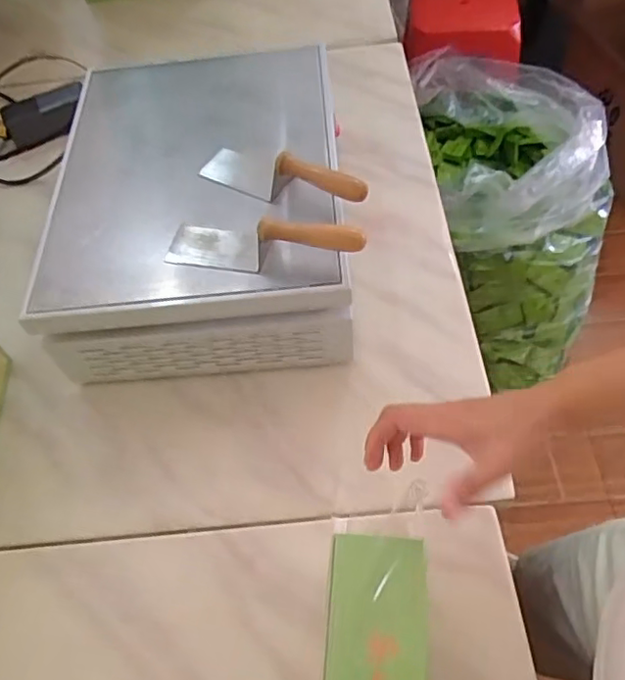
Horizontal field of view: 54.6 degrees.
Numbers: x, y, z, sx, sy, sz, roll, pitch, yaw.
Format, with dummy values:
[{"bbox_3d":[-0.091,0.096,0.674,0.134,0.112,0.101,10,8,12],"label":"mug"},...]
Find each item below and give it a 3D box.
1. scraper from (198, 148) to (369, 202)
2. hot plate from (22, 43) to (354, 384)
[{"bbox_3d":[-0.031,-0.172,0.610,0.194,0.042,0.053,16,59,31],"label":"scraper"},{"bbox_3d":[-0.121,-0.158,0.710,0.305,0.148,0.390,-4,57,2],"label":"hot plate"}]

